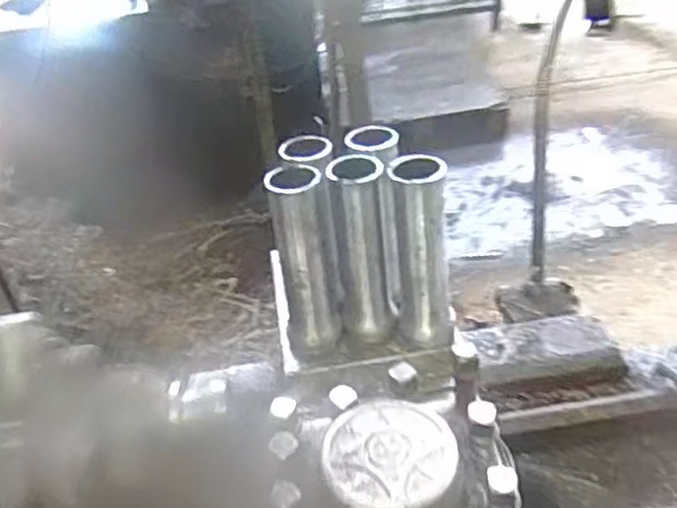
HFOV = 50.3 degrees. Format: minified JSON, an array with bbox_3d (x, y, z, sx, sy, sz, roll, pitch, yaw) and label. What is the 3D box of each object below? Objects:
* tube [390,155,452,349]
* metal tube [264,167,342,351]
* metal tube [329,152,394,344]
[{"bbox_3d":[0.082,0.000,0.704,0.051,0.188,0.050,-4,36,3],"label":"tube"},{"bbox_3d":[-0.034,0.008,0.713,0.051,0.186,0.057,-12,36,-8],"label":"metal tube"},{"bbox_3d":[0.024,-0.003,0.720,0.052,0.191,0.048,-3,36,5],"label":"metal tube"}]

